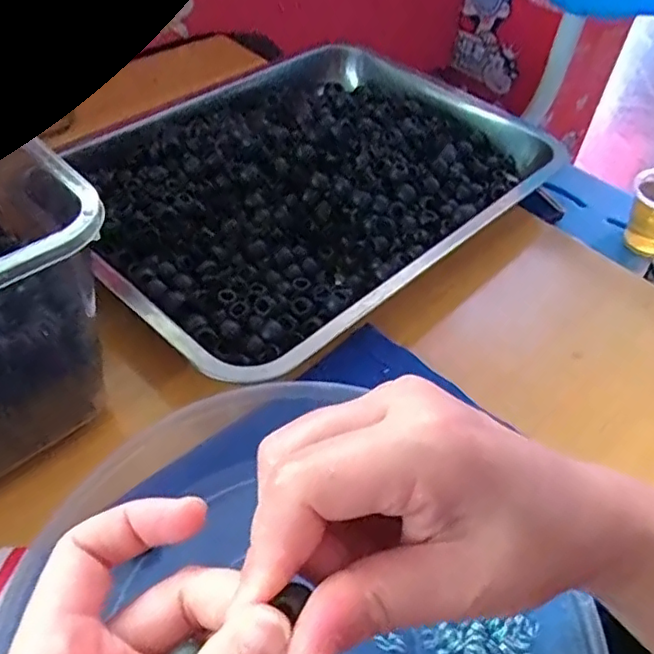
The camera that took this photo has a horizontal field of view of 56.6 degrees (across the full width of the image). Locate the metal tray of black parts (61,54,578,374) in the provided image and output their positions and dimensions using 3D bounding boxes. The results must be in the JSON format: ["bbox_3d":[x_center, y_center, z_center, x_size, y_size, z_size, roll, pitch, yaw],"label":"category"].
[{"bbox_3d":[-0.010,-0.129,0.470,0.373,0.047,0.274,-35,60,-31],"label":"metal tray of black parts"}]

